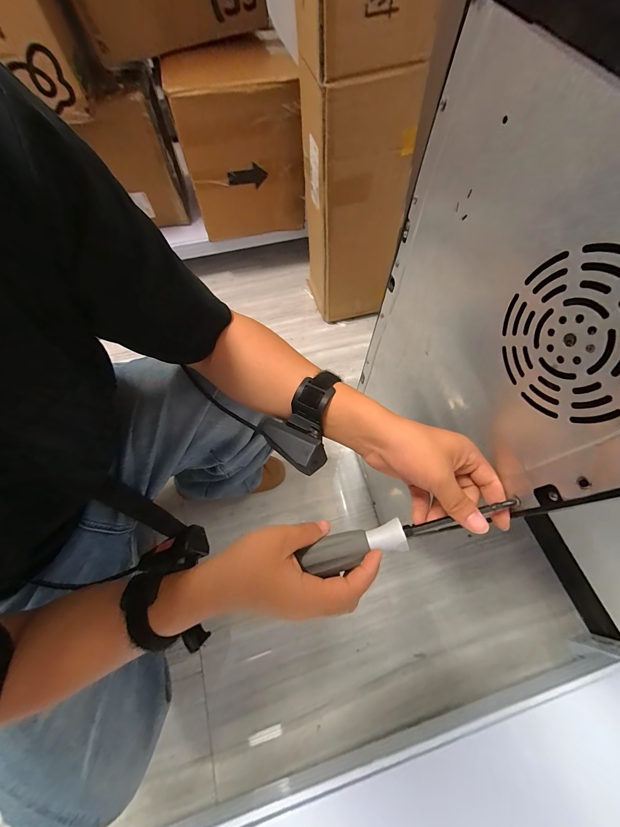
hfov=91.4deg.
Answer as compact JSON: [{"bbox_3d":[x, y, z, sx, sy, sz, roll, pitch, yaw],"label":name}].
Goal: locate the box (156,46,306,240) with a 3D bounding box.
[{"bbox_3d":[-0.173,-0.694,0.819,0.305,0.344,0.170,-5,61,-5],"label":"box"}]

